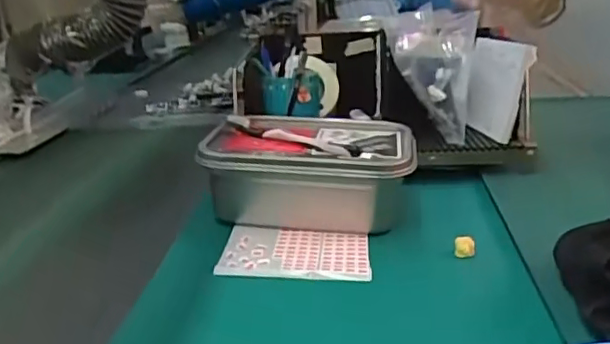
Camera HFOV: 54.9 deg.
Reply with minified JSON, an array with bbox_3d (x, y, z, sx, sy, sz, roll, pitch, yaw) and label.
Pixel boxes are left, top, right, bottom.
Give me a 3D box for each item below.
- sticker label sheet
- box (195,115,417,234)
[{"bbox_3d":[-0.010,0.085,0.608,0.151,0.012,0.097,0,20,7],"label":"sticker label sheet"},{"bbox_3d":[0.007,0.004,0.686,0.233,0.099,0.156,0,20,7],"label":"box"}]

